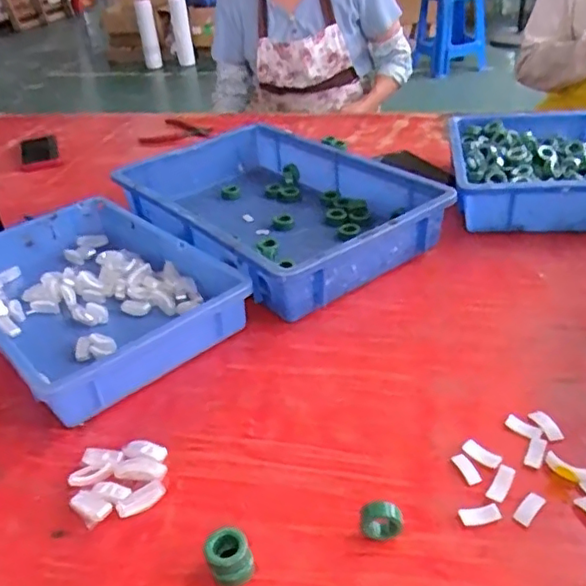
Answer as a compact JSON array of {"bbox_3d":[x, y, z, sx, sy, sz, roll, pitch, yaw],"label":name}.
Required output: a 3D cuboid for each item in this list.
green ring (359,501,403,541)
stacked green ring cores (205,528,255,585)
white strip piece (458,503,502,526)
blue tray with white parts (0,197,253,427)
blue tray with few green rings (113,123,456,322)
[{"bbox_3d":[0.066,0.170,0.452,0.031,0.027,0.018,-2,33,6],"label":"green ring"},{"bbox_3d":[-0.046,0.192,0.437,0.029,0.031,0.027,-4,33,3],"label":"stacked green ring cores"},{"bbox_3d":[0.143,0.169,0.464,0.031,0.004,0.014,-9,33,-5],"label":"white strip piece"},{"bbox_3d":[-0.246,-0.004,0.728,0.243,0.064,0.365,-30,40,-33],"label":"blue tray with white parts"},{"bbox_3d":[-0.031,-0.131,0.870,0.313,0.078,0.436,-26,38,-28],"label":"blue tray with few green rings"}]

